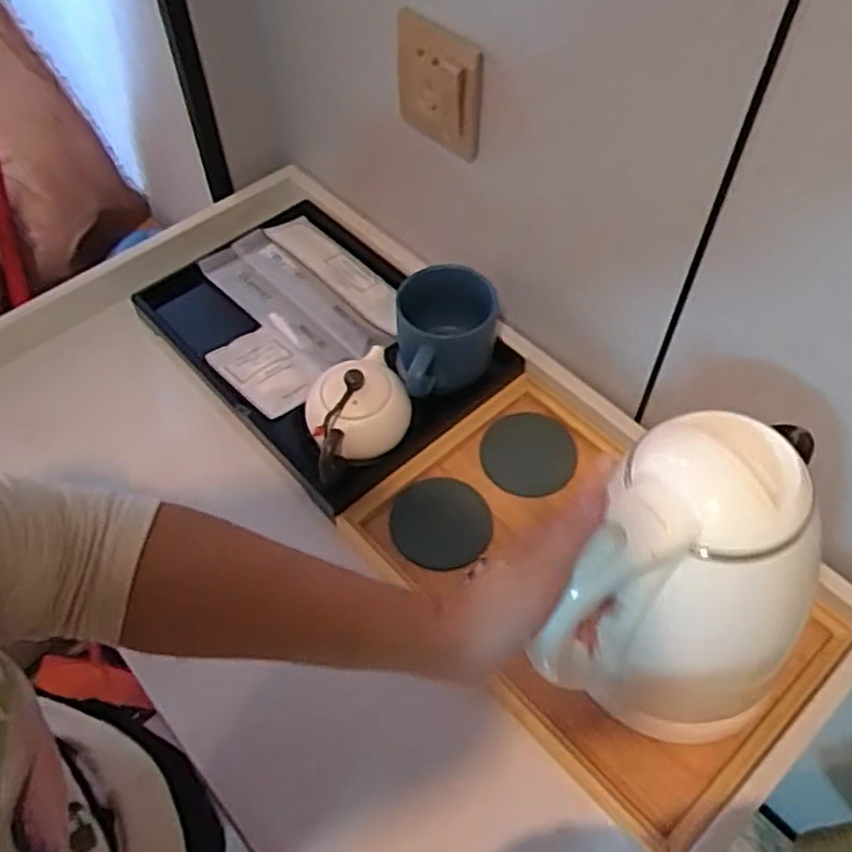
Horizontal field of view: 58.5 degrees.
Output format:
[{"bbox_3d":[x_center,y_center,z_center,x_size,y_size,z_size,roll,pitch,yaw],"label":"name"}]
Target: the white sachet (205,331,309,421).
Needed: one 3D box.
[{"bbox_3d":[-0.147,-0.048,0.692,0.065,0.008,0.101,-36,61,-22],"label":"white sachet"}]

